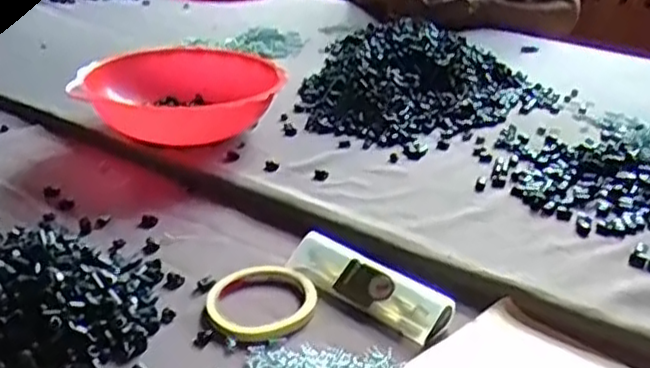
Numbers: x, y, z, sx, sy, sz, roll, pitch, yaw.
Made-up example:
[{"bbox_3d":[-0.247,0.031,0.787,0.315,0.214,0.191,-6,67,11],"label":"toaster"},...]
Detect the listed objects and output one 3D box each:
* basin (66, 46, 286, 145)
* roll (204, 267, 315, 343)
[{"bbox_3d":[-0.178,-0.106,0.901,0.229,0.080,0.229,2,26,-1],"label":"basin"},{"bbox_3d":[-0.053,0.100,0.586,0.088,0.014,0.091,2,26,-1],"label":"roll"}]

